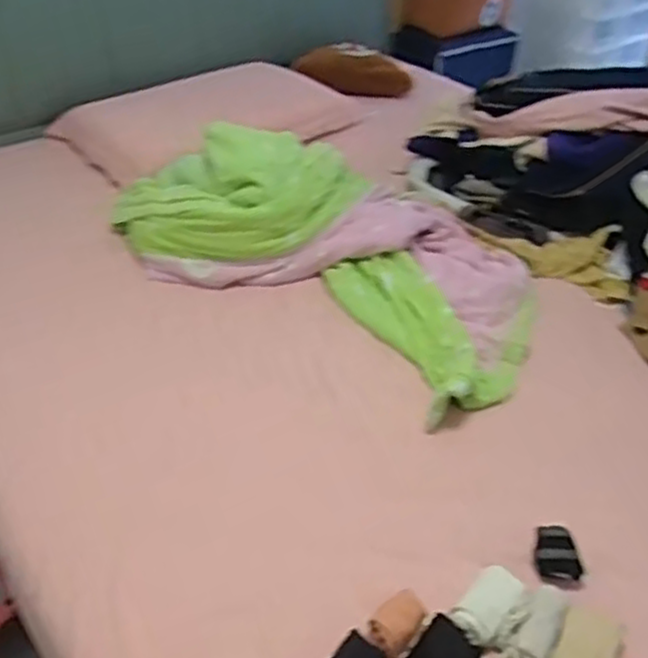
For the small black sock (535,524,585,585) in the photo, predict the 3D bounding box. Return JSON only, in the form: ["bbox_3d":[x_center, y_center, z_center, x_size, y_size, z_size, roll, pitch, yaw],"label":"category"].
[{"bbox_3d":[0.311,0.298,0.995,0.059,0.074,0.029,-6,-1,11],"label":"small black sock"}]

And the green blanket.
[{"bbox_3d":[-0.016,-0.204,1.474,0.912,0.195,0.569,19,41,21],"label":"green blanket"}]

